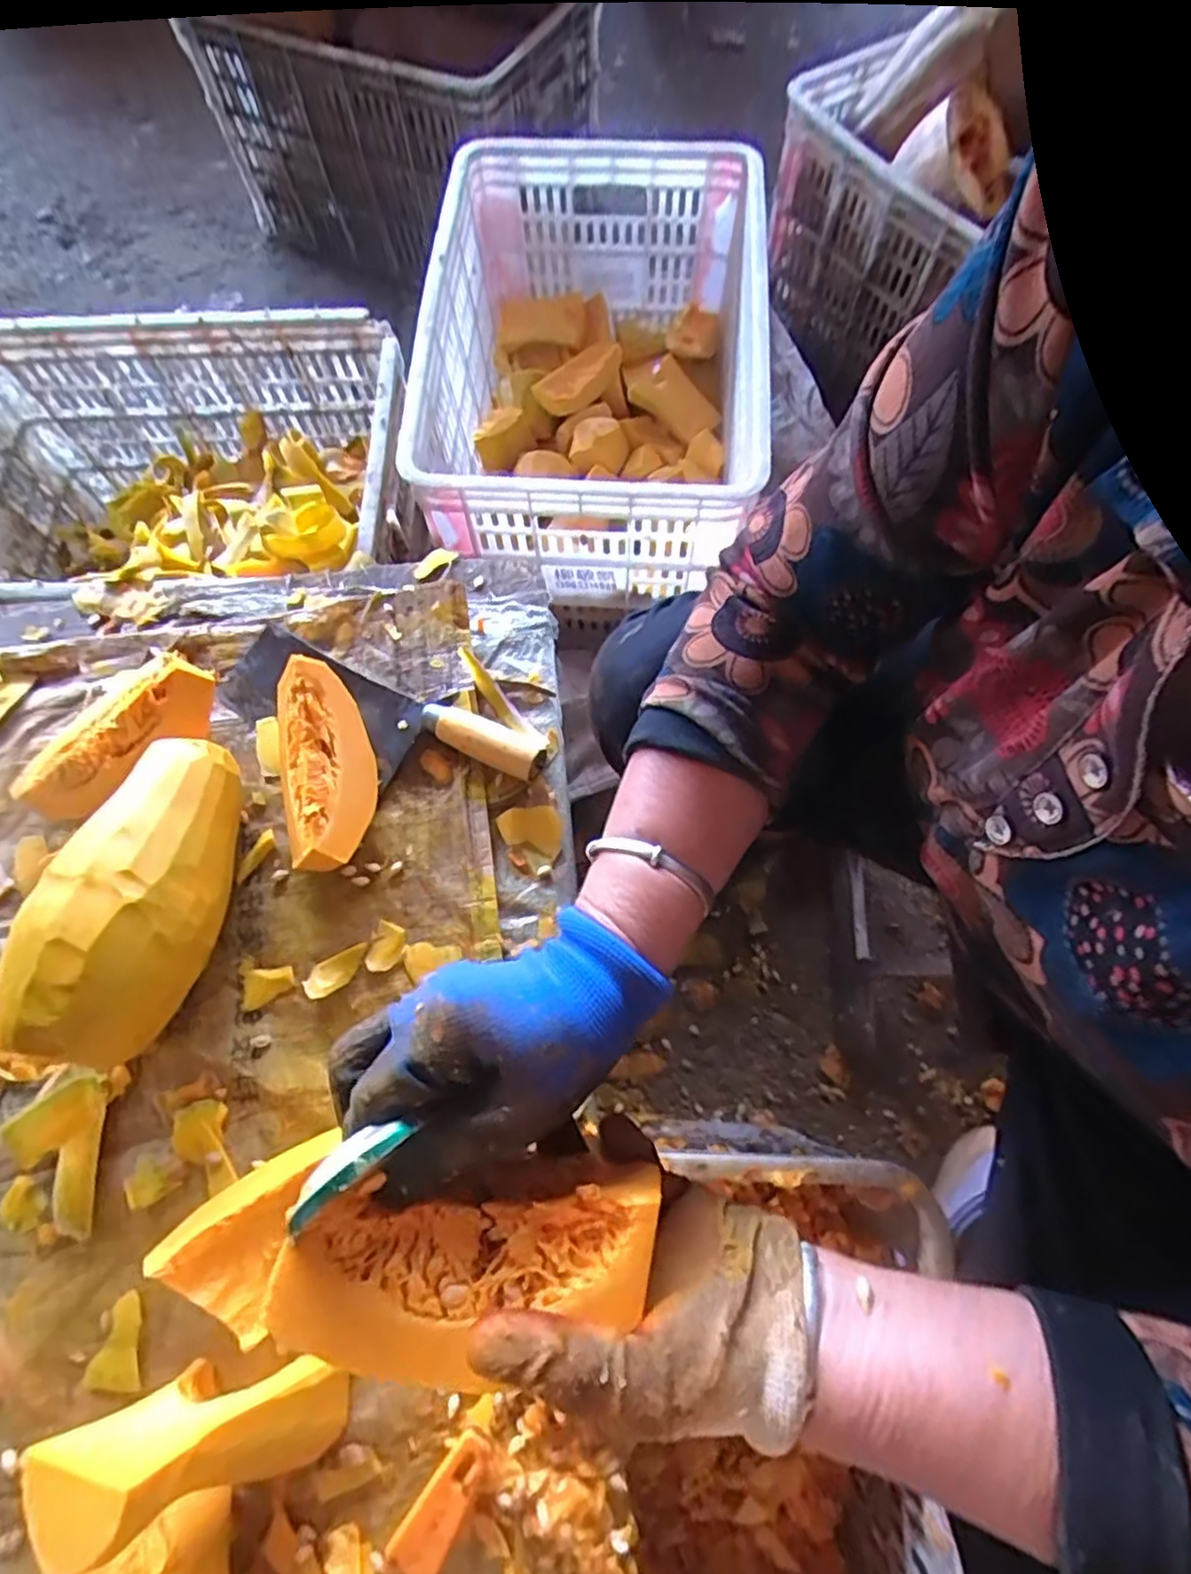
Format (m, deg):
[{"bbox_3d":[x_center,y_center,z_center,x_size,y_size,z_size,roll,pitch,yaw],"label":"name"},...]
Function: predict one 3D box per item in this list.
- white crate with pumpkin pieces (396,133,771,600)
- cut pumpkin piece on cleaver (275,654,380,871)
[{"bbox_3d":[0.004,-0.484,0.819,0.350,0.227,0.509,2,70,2],"label":"white crate with pumpkin pieces"},{"bbox_3d":[-0.203,-0.014,0.515,0.072,0.060,0.146,-17,71,-5],"label":"cut pumpkin piece on cleaver"}]

